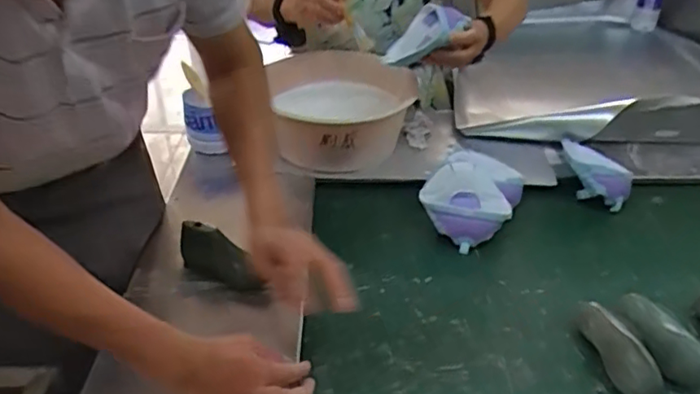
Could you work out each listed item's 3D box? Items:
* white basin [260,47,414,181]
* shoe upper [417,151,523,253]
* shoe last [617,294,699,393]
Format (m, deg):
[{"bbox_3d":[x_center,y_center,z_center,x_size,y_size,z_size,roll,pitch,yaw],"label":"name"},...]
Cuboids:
[{"bbox_3d":[-0.016,-0.159,1.110,0.288,0.171,0.316,-5,36,-6],"label":"white basin"},{"bbox_3d":[0.197,0.001,0.955,0.132,0.089,0.183,21,39,29],"label":"shoe upper"},{"bbox_3d":[0.392,0.173,0.746,0.055,0.042,0.147,-7,36,-9],"label":"shoe last"}]

